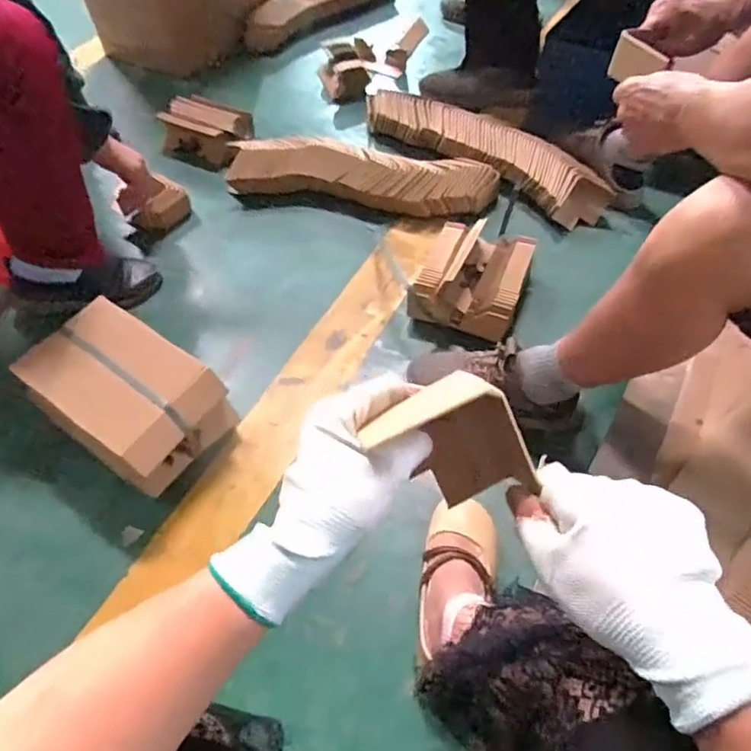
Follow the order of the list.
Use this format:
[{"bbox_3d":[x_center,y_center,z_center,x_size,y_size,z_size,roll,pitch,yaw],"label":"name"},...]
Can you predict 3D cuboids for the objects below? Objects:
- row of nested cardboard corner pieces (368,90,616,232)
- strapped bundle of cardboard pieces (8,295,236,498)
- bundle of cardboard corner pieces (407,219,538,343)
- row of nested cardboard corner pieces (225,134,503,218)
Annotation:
[{"bbox_3d":[0.211,-0.476,1.239,0.566,0.076,0.137,37,62,25],"label":"row of nested cardboard corner pieces"},{"bbox_3d":[-0.340,0.026,0.819,0.257,0.123,0.170,31,60,22],"label":"strapped bundle of cardboard pieces"},{"bbox_3d":[0.164,-0.175,1.003,0.175,0.101,0.210,16,55,13],"label":"bundle of cardboard corner pieces"},{"bbox_3d":[-0.029,-0.397,1.179,0.526,0.106,0.130,8,54,7],"label":"row of nested cardboard corner pieces"}]

